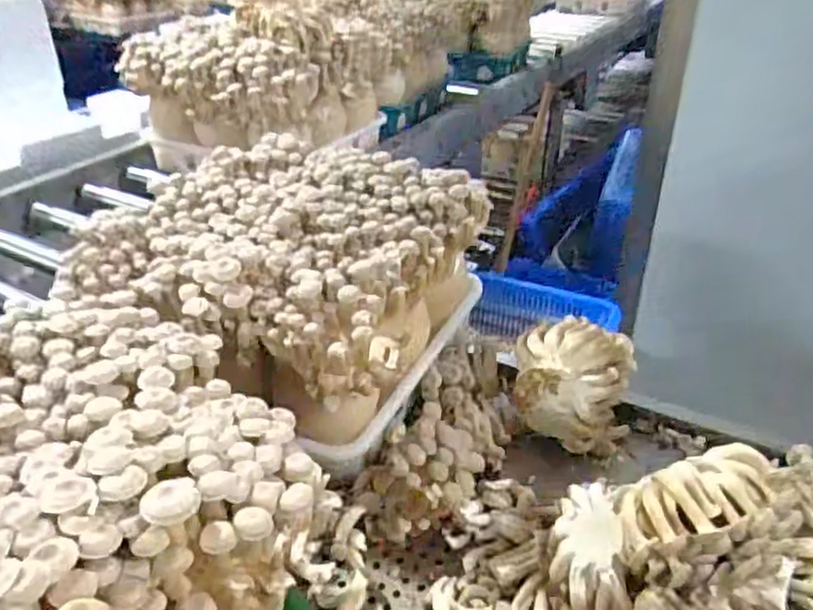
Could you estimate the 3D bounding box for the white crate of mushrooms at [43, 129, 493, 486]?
[{"bbox_3d":[-0.171,-0.035,1.008,0.471,0.252,0.455,13,33,21],"label":"white crate of mushrooms"}]

